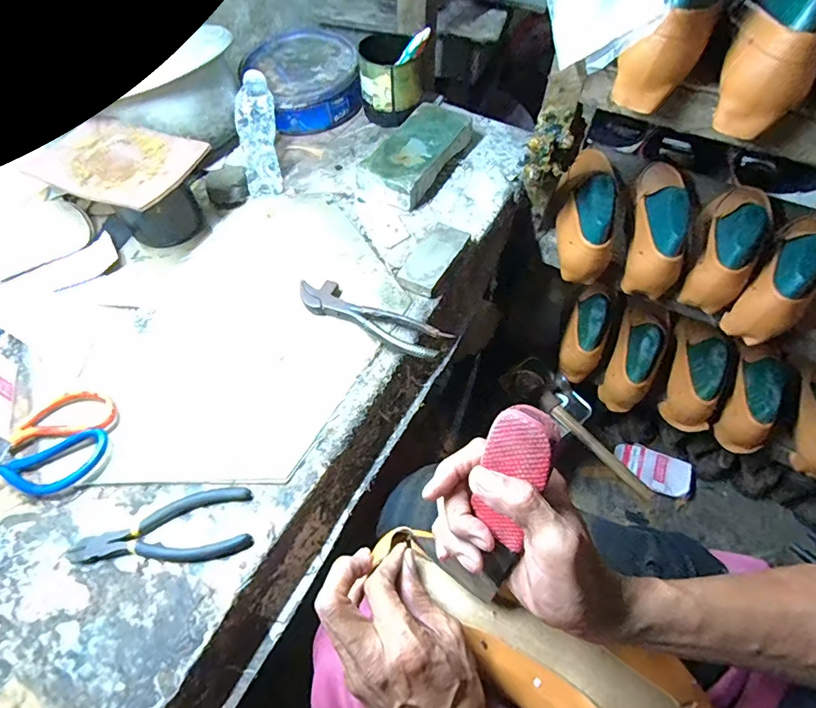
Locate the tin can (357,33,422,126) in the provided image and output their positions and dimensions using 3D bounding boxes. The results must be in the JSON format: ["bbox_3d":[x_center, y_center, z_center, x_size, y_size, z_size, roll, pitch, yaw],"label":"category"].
[{"bbox_3d":[-0.026,-0.421,0.688,0.088,0.091,0.104,0,58,1],"label":"tin can"}]

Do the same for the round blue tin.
[{"bbox_3d":[-0.170,-0.448,0.732,0.176,0.069,0.198,-22,60,-12],"label":"round blue tin"}]

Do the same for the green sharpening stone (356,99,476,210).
[{"bbox_3d":[0.015,-0.288,0.642,0.091,0.043,0.189,27,63,17],"label":"green sharpening stone"}]

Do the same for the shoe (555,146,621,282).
[{"bbox_3d":[0.264,-0.201,0.651,0.072,0.095,0.179,6,73,5],"label":"shoe"}]

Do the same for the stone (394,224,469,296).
[{"bbox_3d":[0.032,-0.120,0.552,0.053,0.018,0.111,24,62,15],"label":"stone"}]

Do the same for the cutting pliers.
[{"bbox_3d":[-0.215,0.153,0.393,0.151,0.008,0.059,-5,58,-1],"label":"cutting pliers"}]

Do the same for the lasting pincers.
[{"bbox_3d":[-0.045,-0.042,0.504,0.186,0.021,0.045,26,62,16],"label":"lasting pincers"}]

